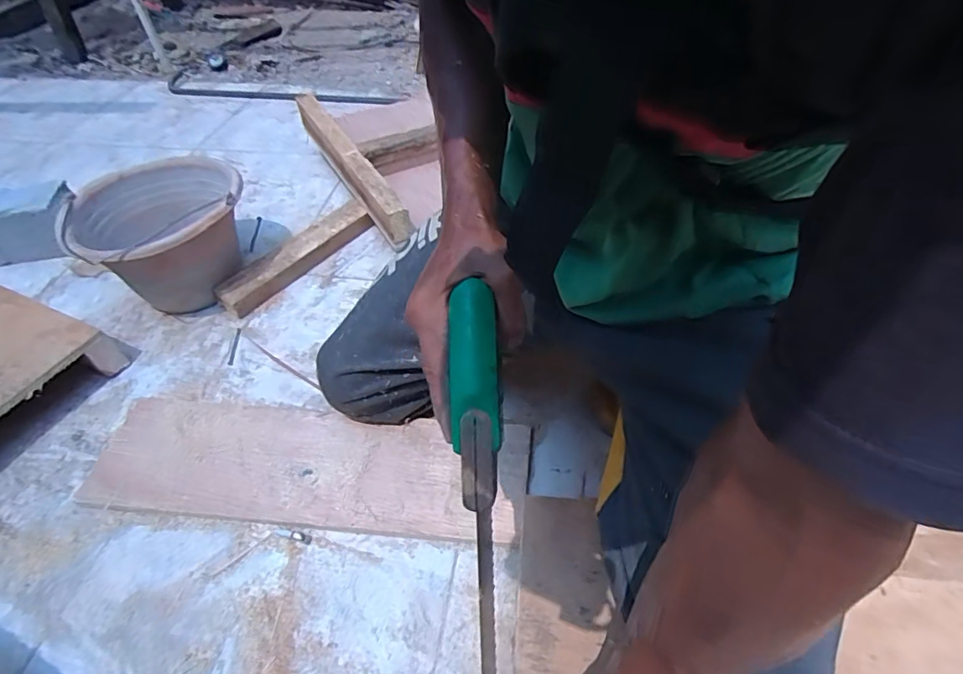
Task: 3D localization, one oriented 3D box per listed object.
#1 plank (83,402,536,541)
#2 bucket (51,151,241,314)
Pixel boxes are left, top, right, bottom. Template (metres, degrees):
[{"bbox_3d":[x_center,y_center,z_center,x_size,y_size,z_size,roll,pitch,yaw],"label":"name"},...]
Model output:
[{"bbox_3d":[-0.215,0.155,0.630,0.530,0.016,0.149,3,49,7],"label":"plank"},{"bbox_3d":[-0.487,-0.153,0.823,0.243,0.167,0.241,-32,53,-22],"label":"bucket"}]

